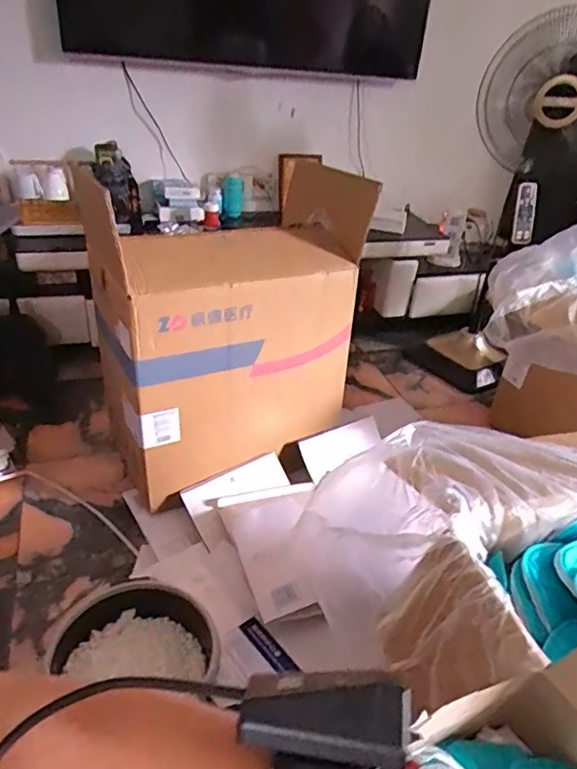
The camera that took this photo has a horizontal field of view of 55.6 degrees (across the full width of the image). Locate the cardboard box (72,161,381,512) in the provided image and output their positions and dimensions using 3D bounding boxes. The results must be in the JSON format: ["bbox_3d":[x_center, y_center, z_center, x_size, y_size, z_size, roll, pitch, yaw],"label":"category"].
[{"bbox_3d":[-0.149,-0.161,1.402,0.608,0.619,0.433,-14,38,-27],"label":"cardboard box"}]

